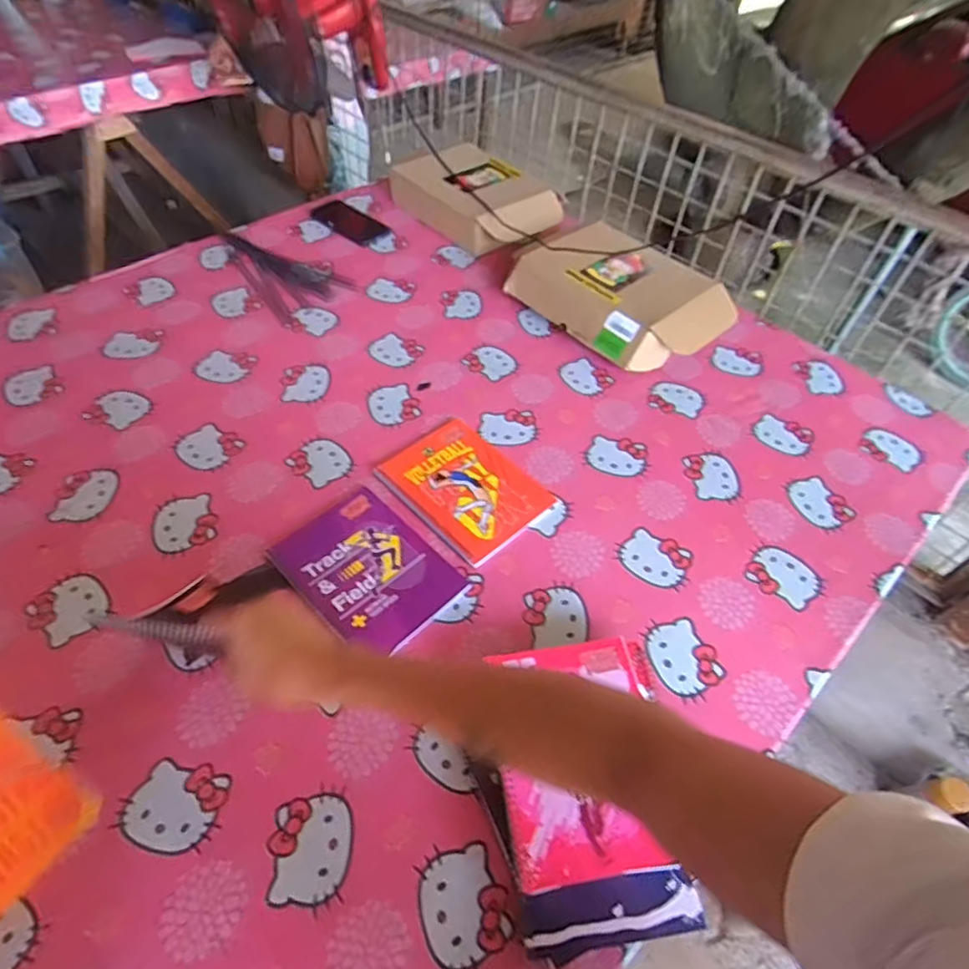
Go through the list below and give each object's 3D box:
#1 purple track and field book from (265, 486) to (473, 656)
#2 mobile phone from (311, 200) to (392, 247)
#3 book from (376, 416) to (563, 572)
[{"bbox_3d":[-0.134,0.097,0.684,0.193,0.012,0.146,39,59,25],"label":"purple track and field book"},{"bbox_3d":[-0.272,-0.524,1.164,0.083,0.012,0.180,-34,60,-26],"label":"mobile phone"},{"bbox_3d":[-0.023,0.000,0.770,0.155,0.010,0.200,-34,60,-27],"label":"book"}]

